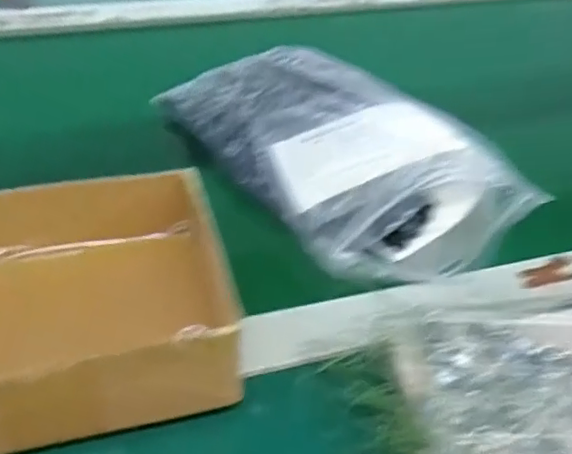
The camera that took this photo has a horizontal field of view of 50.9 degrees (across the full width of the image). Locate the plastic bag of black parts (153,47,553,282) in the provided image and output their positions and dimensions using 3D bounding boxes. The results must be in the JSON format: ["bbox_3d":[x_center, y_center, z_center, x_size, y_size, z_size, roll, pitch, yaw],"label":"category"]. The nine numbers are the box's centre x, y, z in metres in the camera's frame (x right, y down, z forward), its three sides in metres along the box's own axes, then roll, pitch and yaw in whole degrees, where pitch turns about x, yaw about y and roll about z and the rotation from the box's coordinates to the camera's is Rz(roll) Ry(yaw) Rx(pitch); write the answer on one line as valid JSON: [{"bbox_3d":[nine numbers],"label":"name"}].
[{"bbox_3d":[0.041,-0.069,0.474,0.171,0.053,0.267,-25,52,-24],"label":"plastic bag of black parts"}]

